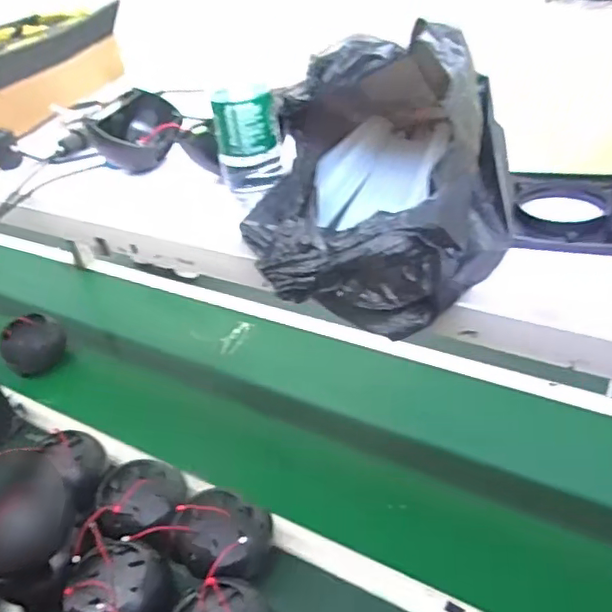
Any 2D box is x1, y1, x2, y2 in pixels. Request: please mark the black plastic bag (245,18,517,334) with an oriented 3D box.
[{"bbox_3d":[0.055,-0.154,0.550,0.229,0.173,0.356,-6,37,2],"label":"black plastic bag"}]

